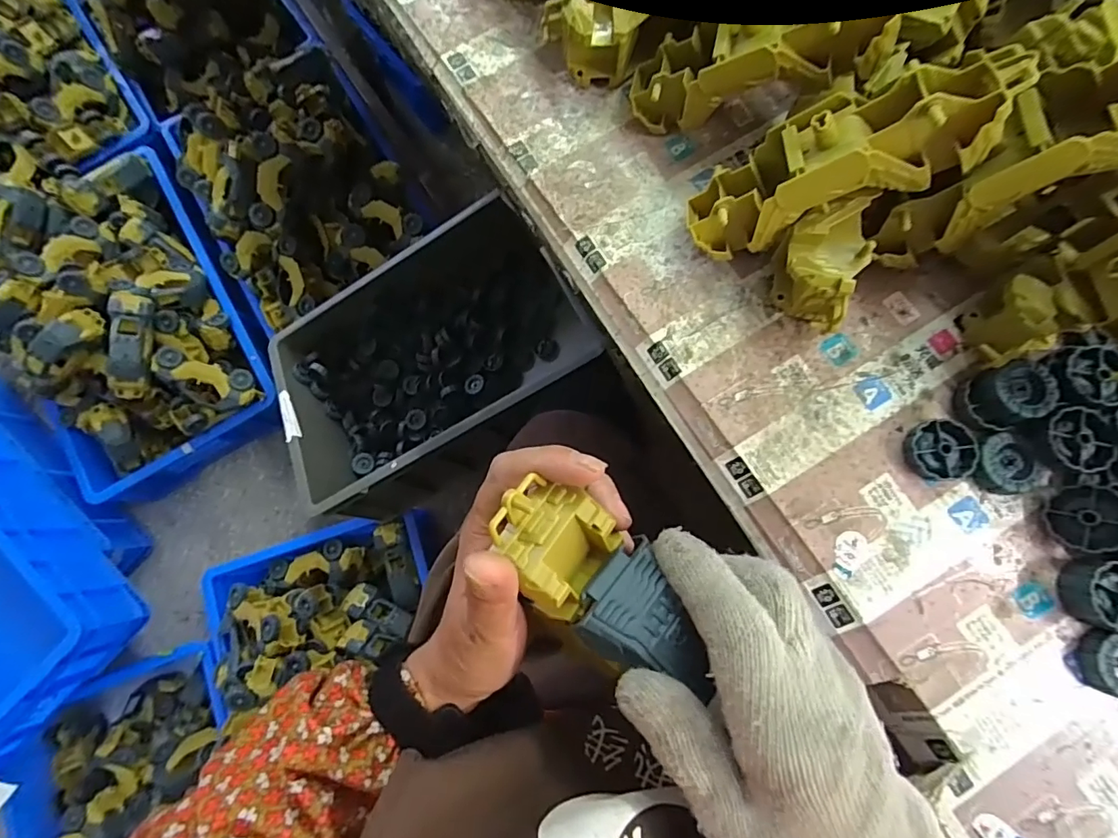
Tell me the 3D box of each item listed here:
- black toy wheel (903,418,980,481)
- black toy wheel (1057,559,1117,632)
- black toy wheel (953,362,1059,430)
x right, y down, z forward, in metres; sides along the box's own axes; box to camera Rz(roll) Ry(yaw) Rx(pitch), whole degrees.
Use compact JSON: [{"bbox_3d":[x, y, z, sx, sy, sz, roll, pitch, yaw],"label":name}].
[{"bbox_3d":[0.245,0.020,0.330,0.038,0.011,0.038,0,81,1],"label":"black toy wheel"},{"bbox_3d":[0.322,0.103,0.301,0.033,0.028,0.038,7,81,2],"label":"black toy wheel"},{"bbox_3d":[0.284,-0.014,0.326,0.045,0.023,0.036,-10,81,-1],"label":"black toy wheel"}]

